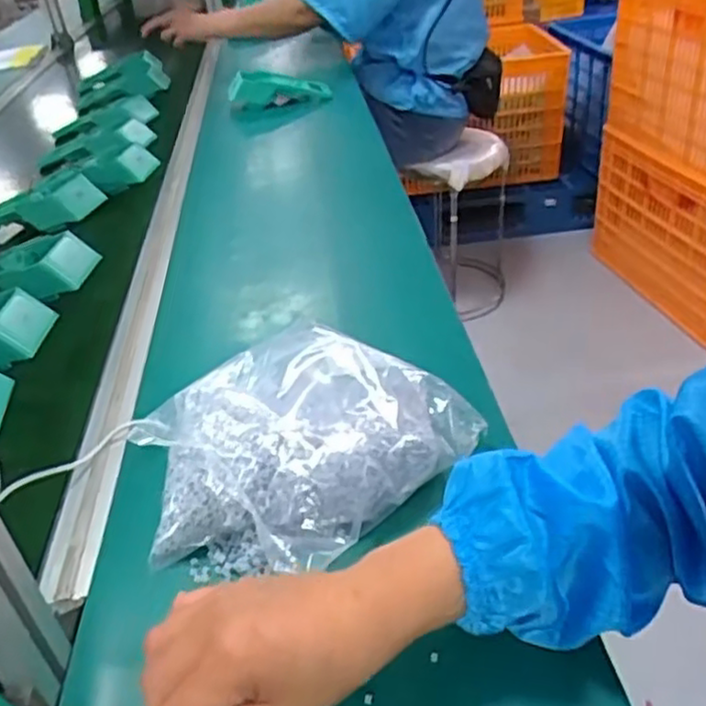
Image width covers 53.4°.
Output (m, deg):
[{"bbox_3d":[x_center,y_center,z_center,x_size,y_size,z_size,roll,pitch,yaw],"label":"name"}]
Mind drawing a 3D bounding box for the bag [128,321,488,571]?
[{"bbox_3d":[-0.054,0.056,0.510,0.207,0.061,0.222,27,47,37],"label":"bag"}]

